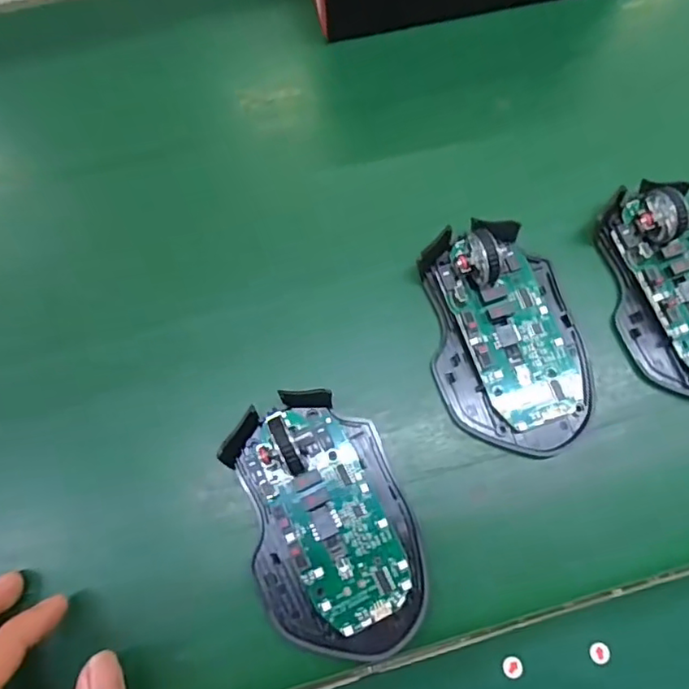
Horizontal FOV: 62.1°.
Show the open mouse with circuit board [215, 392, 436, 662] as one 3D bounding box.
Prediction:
[{"bbox_3d":[-0.007,0.077,0.247,0.071,0.032,0.114,-17,75,-5],"label":"open mouse with circuit board"}]

